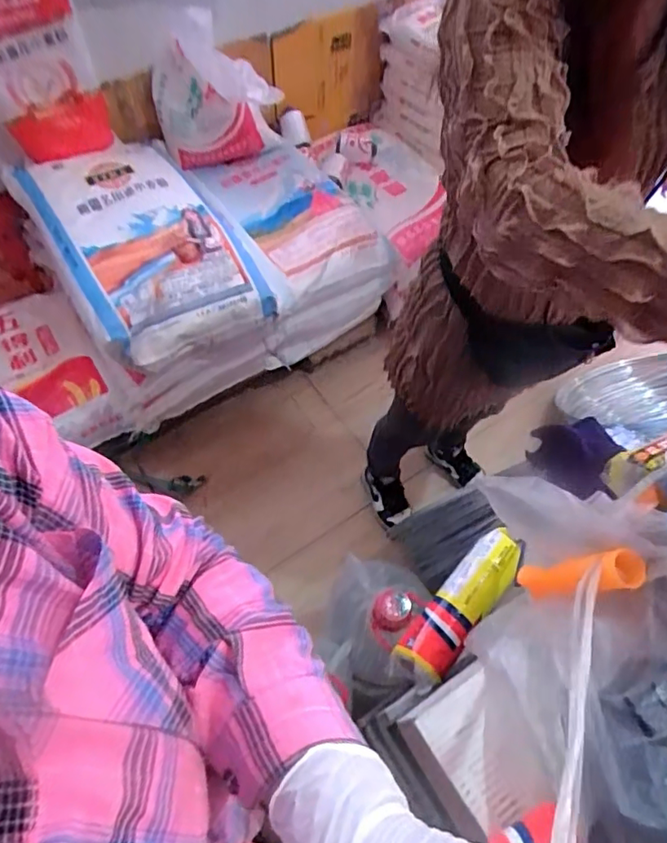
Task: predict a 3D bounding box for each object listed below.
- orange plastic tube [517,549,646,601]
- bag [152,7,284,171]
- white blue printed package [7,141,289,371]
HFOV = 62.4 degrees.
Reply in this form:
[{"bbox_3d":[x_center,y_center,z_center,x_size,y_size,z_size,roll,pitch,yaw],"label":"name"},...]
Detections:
[{"bbox_3d":[0.238,0.150,0.536,0.033,0.141,0.034,-5,71,-25],"label":"orange plastic tube"},{"bbox_3d":[-0.332,-0.922,1.585,0.348,0.380,0.151,-13,60,-10],"label":"bag"},{"bbox_3d":[-0.487,-0.489,1.450,0.470,0.169,0.719,-29,64,-18],"label":"white blue printed package"}]

